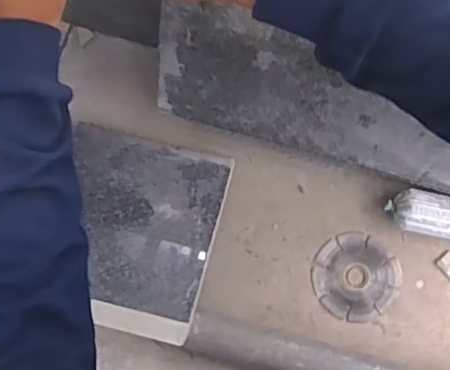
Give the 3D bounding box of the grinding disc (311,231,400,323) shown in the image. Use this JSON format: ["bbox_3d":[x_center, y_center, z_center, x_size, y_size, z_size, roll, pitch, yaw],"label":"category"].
[{"bbox_3d":[0.158,0.110,0.688,0.102,0.018,0.102,0,77,1],"label":"grinding disc"}]

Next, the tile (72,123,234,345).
[{"bbox_3d":[-0.109,0.045,0.658,0.191,0.015,0.233,13,62,5],"label":"tile"}]

